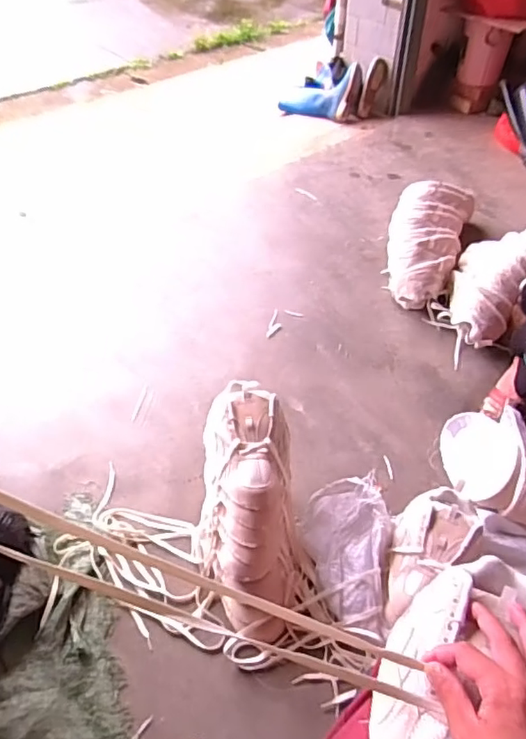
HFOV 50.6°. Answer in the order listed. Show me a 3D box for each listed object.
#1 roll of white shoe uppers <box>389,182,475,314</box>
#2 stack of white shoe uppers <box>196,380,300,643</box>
[{"bbox_3d":[0.475,-0.389,1.643,0.213,0.155,0.524,18,50,14],"label":"roll of white shoe uppers"},{"bbox_3d":[-0.025,0.239,0.961,0.169,0.133,0.428,-4,83,-3],"label":"stack of white shoe uppers"}]

